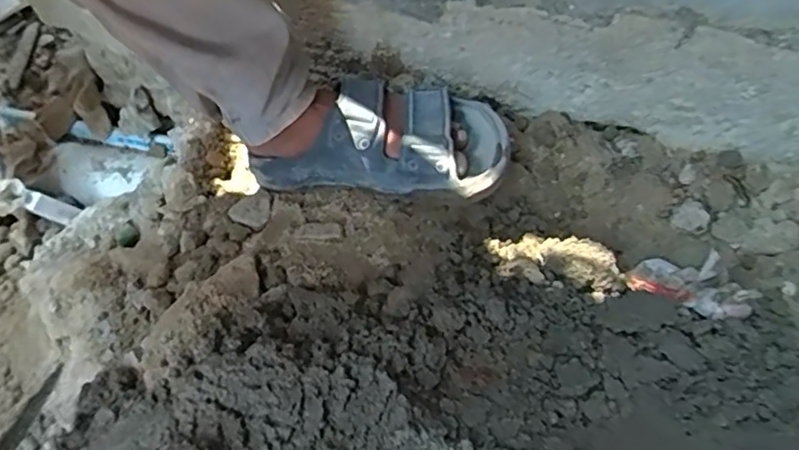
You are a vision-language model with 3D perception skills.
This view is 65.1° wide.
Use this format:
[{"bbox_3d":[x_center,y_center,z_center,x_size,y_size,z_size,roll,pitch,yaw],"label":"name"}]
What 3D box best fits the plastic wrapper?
[{"bbox_3d":[0.253,0.049,0.546,0.100,0.024,0.050,17,59,40],"label":"plastic wrapper"}]

